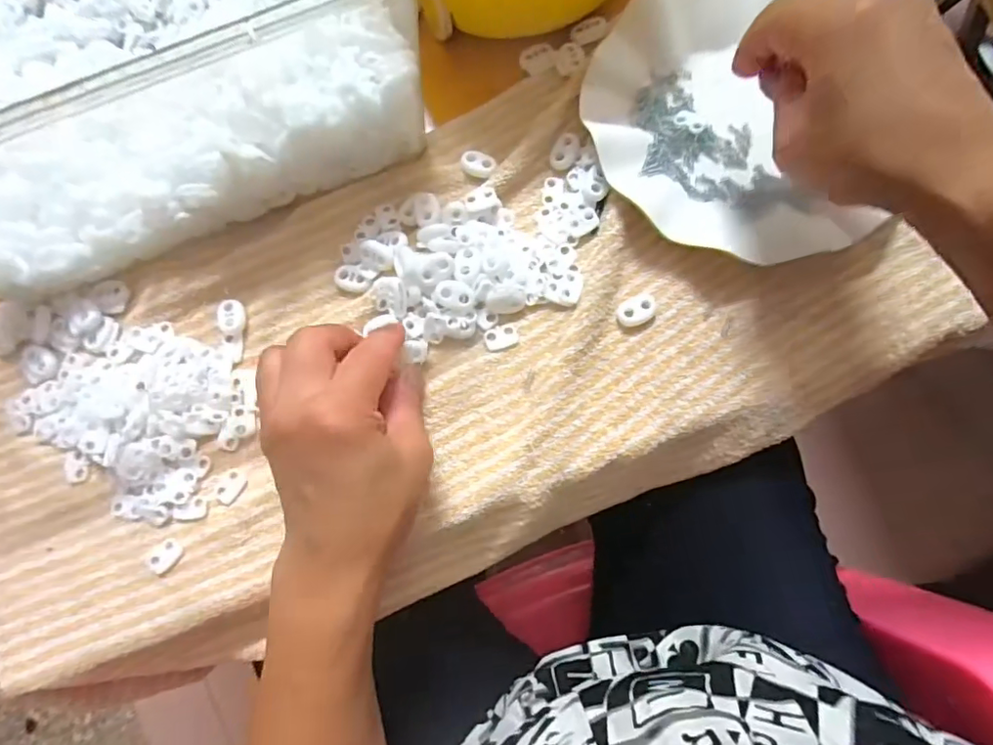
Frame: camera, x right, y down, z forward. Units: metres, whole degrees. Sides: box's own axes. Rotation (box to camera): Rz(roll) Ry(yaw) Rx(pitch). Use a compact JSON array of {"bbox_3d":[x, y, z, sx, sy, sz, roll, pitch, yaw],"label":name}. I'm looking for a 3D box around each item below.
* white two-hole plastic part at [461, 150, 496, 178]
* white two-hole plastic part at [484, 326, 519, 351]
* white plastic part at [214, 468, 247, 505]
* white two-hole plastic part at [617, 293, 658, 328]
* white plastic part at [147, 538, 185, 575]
[{"bbox_3d":[-0.011,-0.125,0.326,0.021,0.004,0.015,20,84,4],"label":"white two-hole plastic part"},{"bbox_3d":[0.003,-0.020,0.307,0.018,0.004,0.013,-21,83,-1],"label":"white two-hole plastic part"},{"bbox_3d":[-0.147,0.062,0.298,0.013,0.004,0.020,38,85,6],"label":"white plastic part"},{"bbox_3d":[0.079,-0.035,0.305,0.023,0.004,0.016,-29,83,-2],"label":"white two-hole plastic part"},{"bbox_3d":[-0.179,0.099,0.295,0.012,0.004,0.019,40,85,6],"label":"white plastic part"}]

